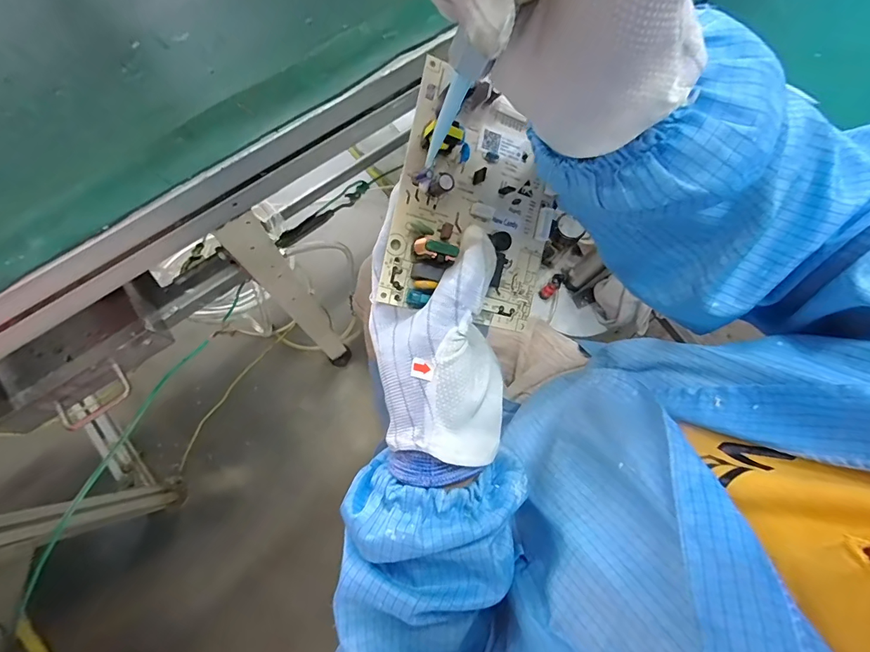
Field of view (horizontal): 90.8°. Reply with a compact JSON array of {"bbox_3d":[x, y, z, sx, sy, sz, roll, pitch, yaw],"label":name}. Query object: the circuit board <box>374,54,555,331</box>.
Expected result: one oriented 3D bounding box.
[{"bbox_3d":[0.029,-0.072,0.247,0.097,0.023,0.133,11,91,-20],"label":"circuit board"}]

